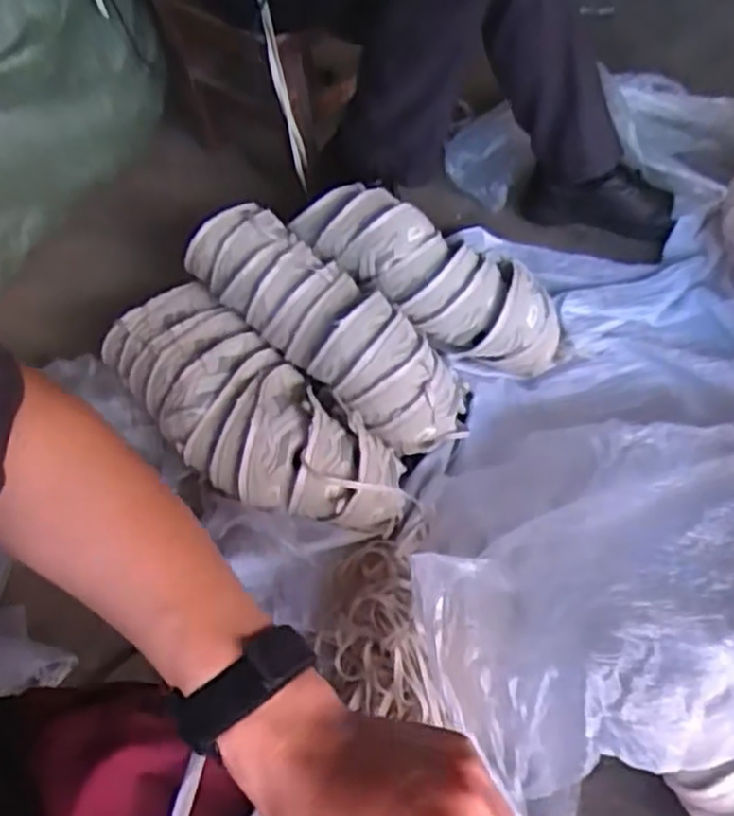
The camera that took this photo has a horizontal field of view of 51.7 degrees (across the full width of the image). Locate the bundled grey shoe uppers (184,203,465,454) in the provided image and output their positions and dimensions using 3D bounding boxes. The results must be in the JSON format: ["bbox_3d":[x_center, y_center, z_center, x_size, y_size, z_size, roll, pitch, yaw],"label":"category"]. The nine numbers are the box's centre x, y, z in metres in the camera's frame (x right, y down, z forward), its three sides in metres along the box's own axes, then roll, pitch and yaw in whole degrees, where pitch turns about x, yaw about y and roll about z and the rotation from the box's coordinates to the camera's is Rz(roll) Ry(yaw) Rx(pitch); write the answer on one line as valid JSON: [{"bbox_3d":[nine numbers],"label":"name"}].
[{"bbox_3d":[-0.057,-0.111,0.980,0.412,0.125,0.130,34,64,25],"label":"bundled grey shoe uppers"}]

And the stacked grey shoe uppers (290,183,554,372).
[{"bbox_3d":[0.089,-0.172,1.008,0.377,0.095,0.123,32,65,-1],"label":"stacked grey shoe uppers"}]

